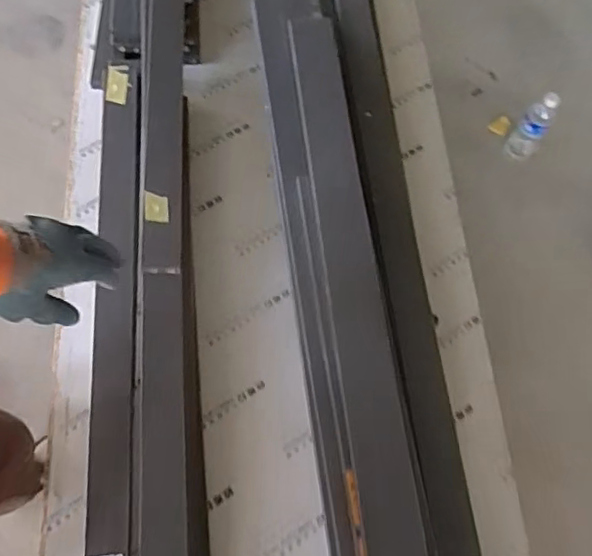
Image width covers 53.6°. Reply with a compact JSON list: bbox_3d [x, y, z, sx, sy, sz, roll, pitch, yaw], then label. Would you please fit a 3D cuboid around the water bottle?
[{"bbox_3d":[0.598,-0.374,1.503,0.075,0.233,0.072,36,70,11],"label":"water bottle"}]

